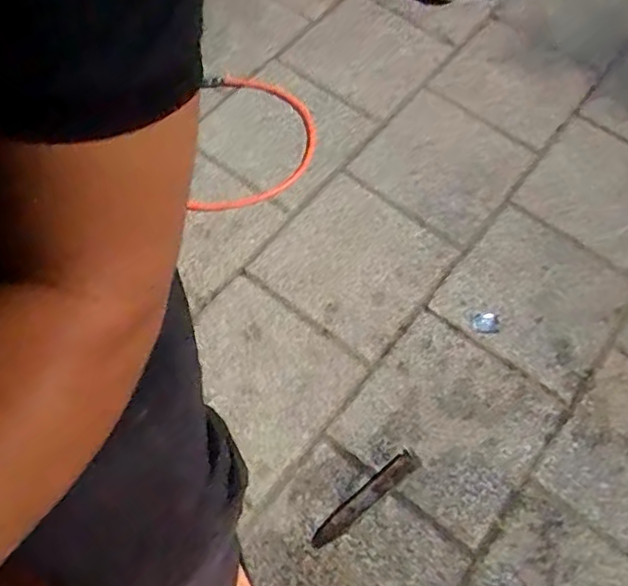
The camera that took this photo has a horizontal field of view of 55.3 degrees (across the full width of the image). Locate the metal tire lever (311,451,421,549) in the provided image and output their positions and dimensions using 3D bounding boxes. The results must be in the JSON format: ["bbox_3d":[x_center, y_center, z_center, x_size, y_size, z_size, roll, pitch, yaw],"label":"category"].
[{"bbox_3d":[0.067,0.267,0.782,0.173,0.006,0.027,-35,69,-18],"label":"metal tire lever"}]

